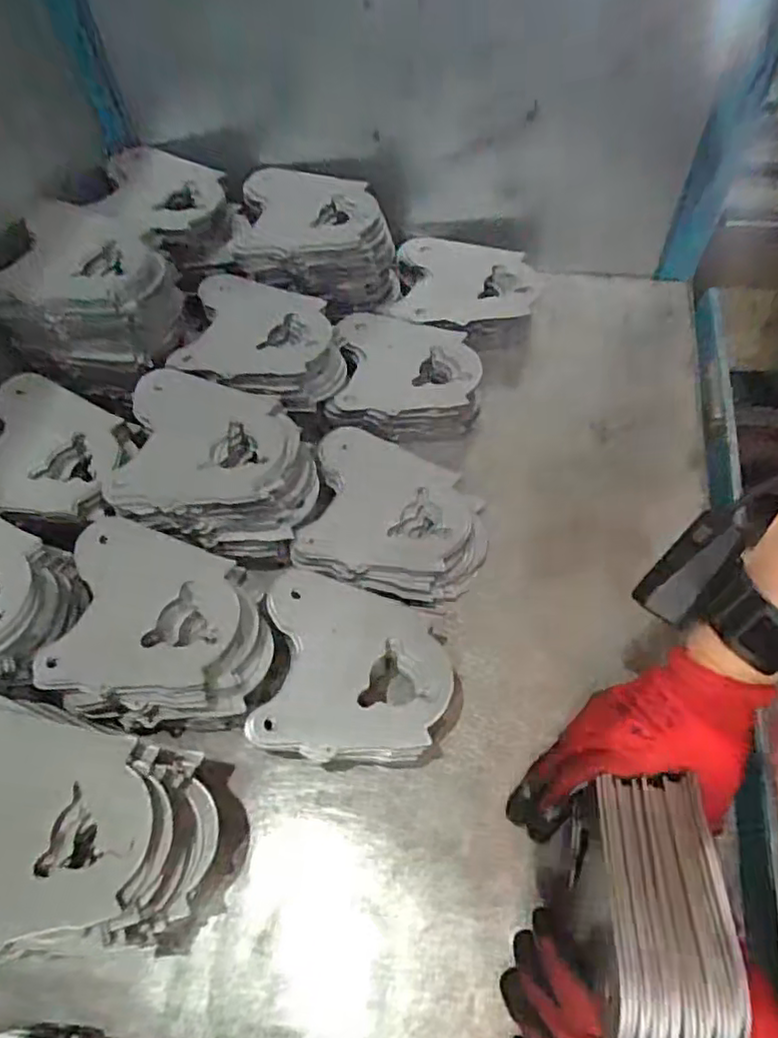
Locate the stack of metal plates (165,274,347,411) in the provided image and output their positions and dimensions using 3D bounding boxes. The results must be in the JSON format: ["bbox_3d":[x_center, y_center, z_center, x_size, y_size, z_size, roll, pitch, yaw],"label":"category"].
[{"bbox_3d":[-0.124,-0.167,0.629,0.169,0.043,0.138,17,61,13],"label":"stack of metal plates"}]

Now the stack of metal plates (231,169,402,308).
[{"bbox_3d":[-0.077,-0.294,0.683,0.166,0.075,0.144,5,59,6],"label":"stack of metal plates"}]

